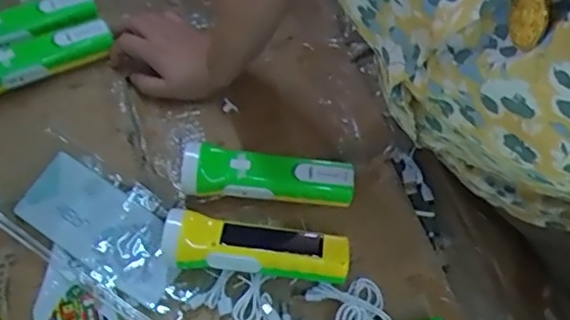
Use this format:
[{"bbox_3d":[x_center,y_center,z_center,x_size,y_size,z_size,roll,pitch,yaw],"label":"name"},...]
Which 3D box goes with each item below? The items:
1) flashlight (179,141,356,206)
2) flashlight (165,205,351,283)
[{"bbox_3d":[-0.016,0.017,0.610,0.174,0.055,0.053,2,53,4],"label":"flashlight"},{"bbox_3d":[-0.026,0.082,0.564,0.175,0.055,0.056,4,53,5],"label":"flashlight"}]

